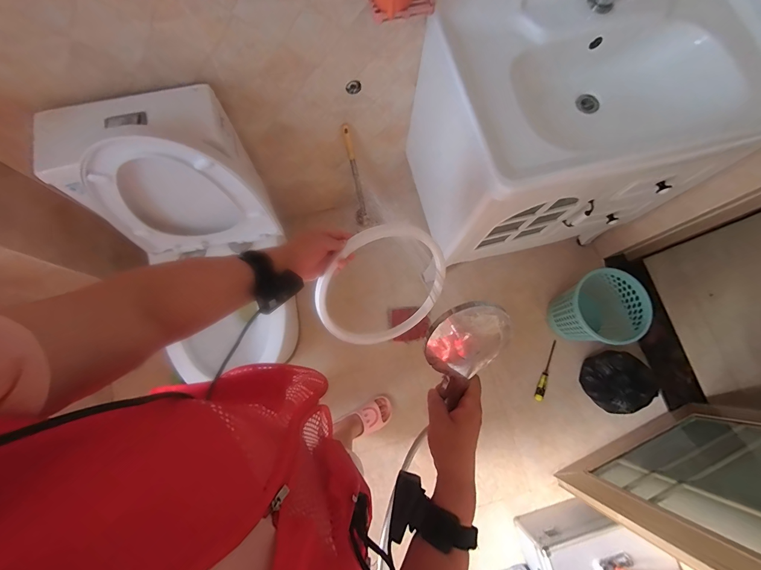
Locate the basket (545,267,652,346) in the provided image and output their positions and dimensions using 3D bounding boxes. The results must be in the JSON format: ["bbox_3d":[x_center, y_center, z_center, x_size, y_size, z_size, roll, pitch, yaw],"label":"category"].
[{"bbox_3d":[0.830,0.090,1.332,0.268,0.273,0.251,17,76,2],"label":"basket"}]

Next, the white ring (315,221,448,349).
[{"bbox_3d":[0.005,0.008,0.670,0.259,0.274,0.026,1,32,-22],"label":"white ring"}]

